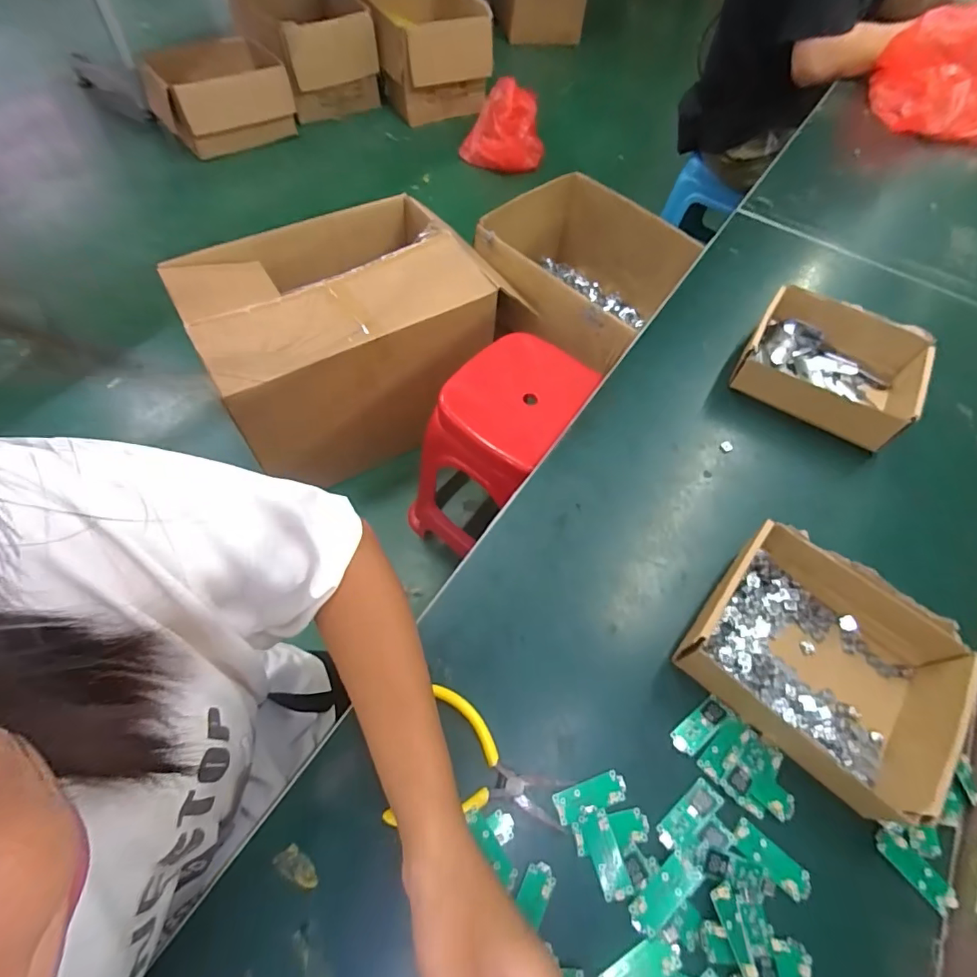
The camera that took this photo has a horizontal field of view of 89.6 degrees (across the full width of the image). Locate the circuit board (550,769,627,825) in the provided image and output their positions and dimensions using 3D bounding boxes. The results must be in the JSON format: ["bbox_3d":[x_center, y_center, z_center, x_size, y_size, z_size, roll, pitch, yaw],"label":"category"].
[{"bbox_3d":[0.071,0.213,0.341,0.051,0.004,0.019,-14,62,-12],"label":"circuit board"}]

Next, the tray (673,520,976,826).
[{"bbox_3d":[0.254,0.125,0.375,0.165,0.059,0.152,36,63,15],"label":"tray"}]

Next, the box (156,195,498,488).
[{"bbox_3d":[-0.341,-0.360,1.189,0.585,0.343,0.461,-26,65,-18],"label":"box"}]

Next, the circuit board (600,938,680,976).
[{"bbox_3d":[0.092,0.293,0.298,0.050,0.007,0.020,-23,64,-17],"label":"circuit board"}]

